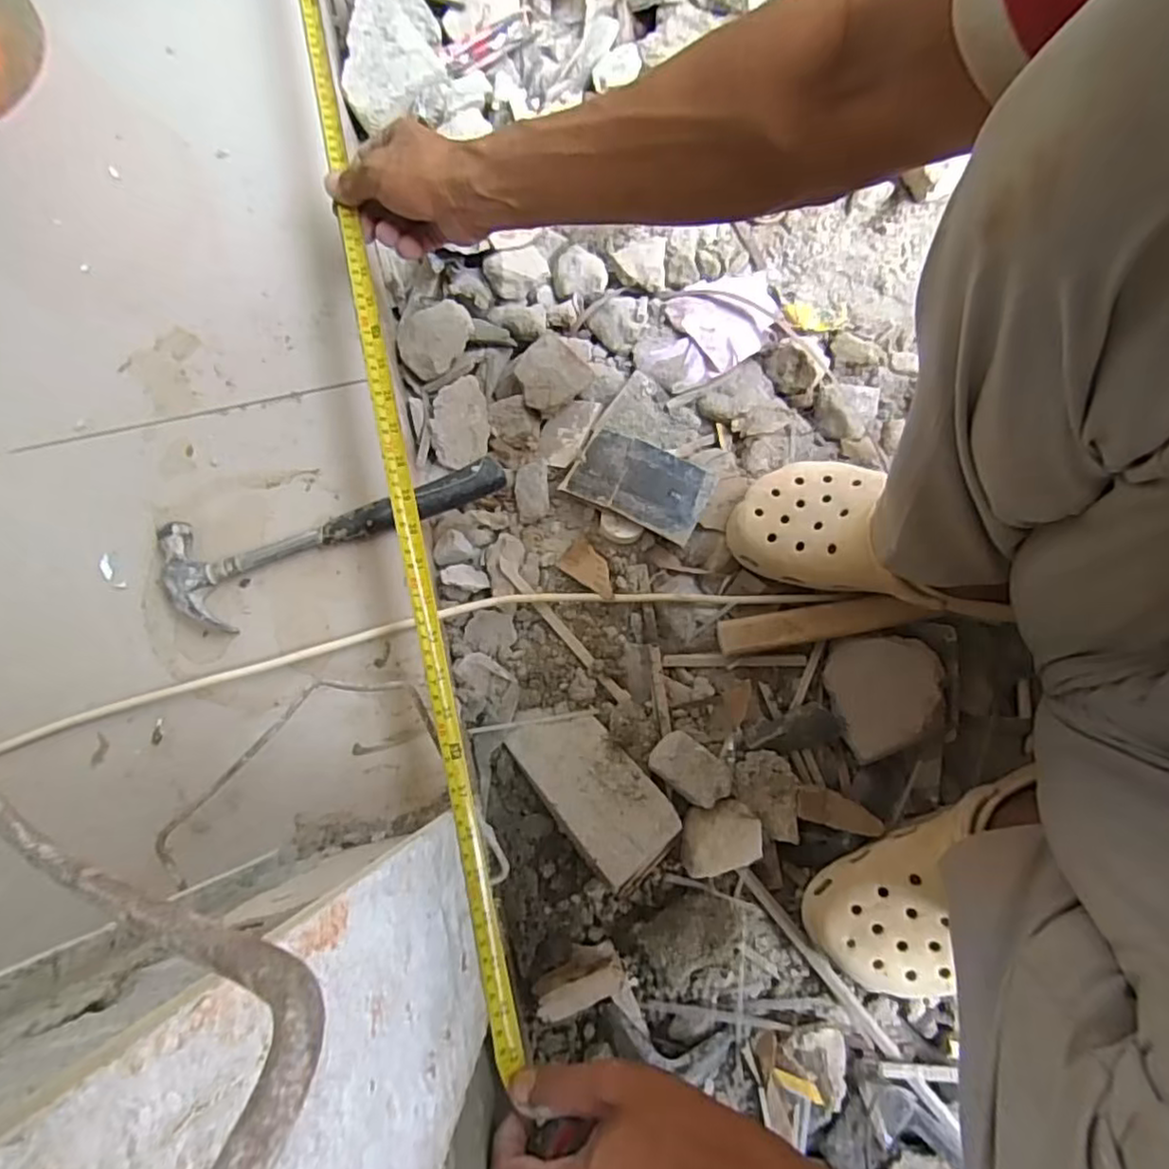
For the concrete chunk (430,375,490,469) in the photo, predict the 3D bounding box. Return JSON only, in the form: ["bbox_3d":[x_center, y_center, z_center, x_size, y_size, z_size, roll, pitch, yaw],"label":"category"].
[{"bbox_3d":[-0.117,-0.153,0.617,0.050,0.021,0.082,0,78,-1],"label":"concrete chunk"}]

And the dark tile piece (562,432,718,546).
[{"bbox_3d":[0.050,-0.092,0.587,0.118,0.010,0.074,25,70,8],"label":"dark tile piece"}]

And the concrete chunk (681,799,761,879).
[{"bbox_3d":[0.110,0.202,0.533,0.063,0.026,0.052,-11,79,-3],"label":"concrete chunk"}]

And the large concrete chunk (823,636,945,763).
[{"bbox_3d":[0.246,0.087,0.536,0.079,0.033,0.093,-11,79,-3],"label":"large concrete chunk"}]

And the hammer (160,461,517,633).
[{"bbox_3d":[-0.192,-0.038,0.521,0.268,0.024,0.082,-17,79,-3],"label":"hammer"}]

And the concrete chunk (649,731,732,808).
[{"bbox_3d":[0.086,0.149,0.541,0.063,0.034,0.039,36,80,6],"label":"concrete chunk"}]

